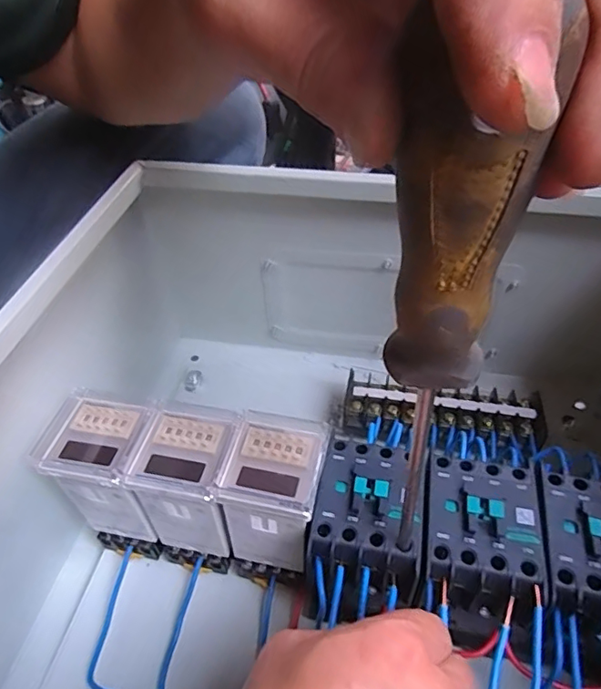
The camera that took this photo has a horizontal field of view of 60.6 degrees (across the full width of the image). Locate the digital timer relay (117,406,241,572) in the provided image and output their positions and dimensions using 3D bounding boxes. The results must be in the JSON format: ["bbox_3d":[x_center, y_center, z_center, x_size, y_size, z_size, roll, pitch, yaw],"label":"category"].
[{"bbox_3d":[-0.064,0.095,0.321,0.052,0.114,0.049,9,47,13],"label":"digital timer relay"}]

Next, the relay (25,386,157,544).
[{"bbox_3d":[-0.114,0.077,0.319,0.053,0.086,0.052,4,46,8],"label":"relay"}]

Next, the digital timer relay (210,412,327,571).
[{"bbox_3d":[-0.013,0.088,0.300,0.052,0.081,0.054,8,47,12],"label":"digital timer relay"}]

